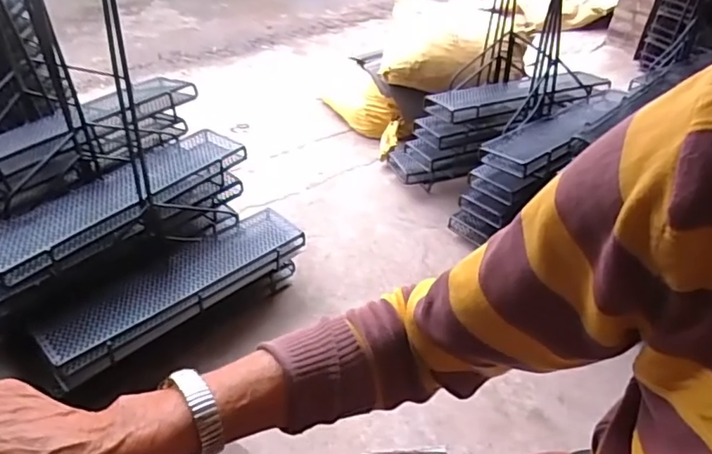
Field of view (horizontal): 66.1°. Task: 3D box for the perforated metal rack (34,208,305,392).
[{"bbox_3d":[-0.390,0.143,1.255,0.152,0.144,0.611,32,48,31],"label":"perforated metal rack"}]

